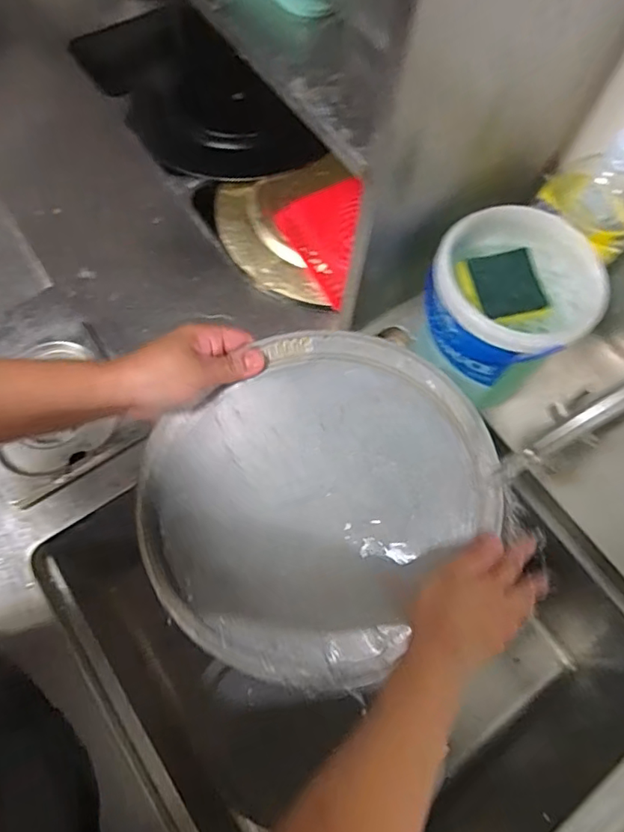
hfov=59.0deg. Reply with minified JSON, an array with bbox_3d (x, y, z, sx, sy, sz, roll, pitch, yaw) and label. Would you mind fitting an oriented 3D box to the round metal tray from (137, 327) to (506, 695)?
[{"bbox_3d":[0.001,0.081,0.469,0.266,0.013,0.308,34,97,-8],"label":"round metal tray"}]

